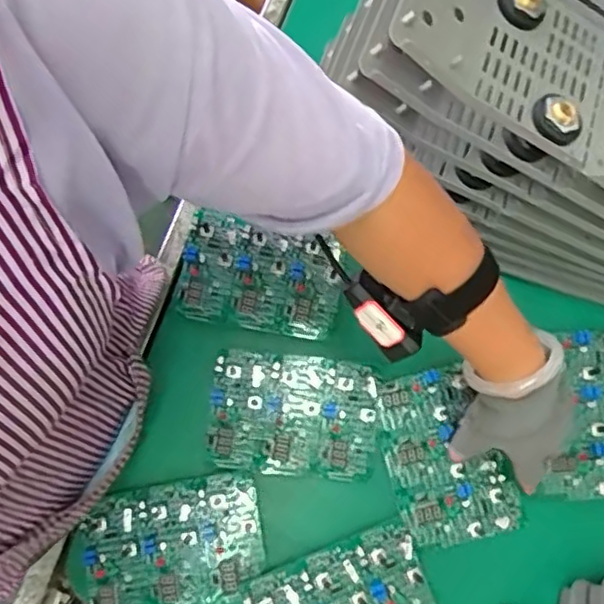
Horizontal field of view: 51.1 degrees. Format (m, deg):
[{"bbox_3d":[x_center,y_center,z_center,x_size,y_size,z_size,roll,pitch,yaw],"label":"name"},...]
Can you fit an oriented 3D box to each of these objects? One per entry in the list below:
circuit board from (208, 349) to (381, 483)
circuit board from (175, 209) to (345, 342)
[{"bbox_3d":[-0.006,0.101,0.557,0.145,0.005,0.101,7,76,0],"label":"circuit board"},{"bbox_3d":[-0.038,-0.021,0.585,0.147,0.014,0.092,11,76,1],"label":"circuit board"}]

